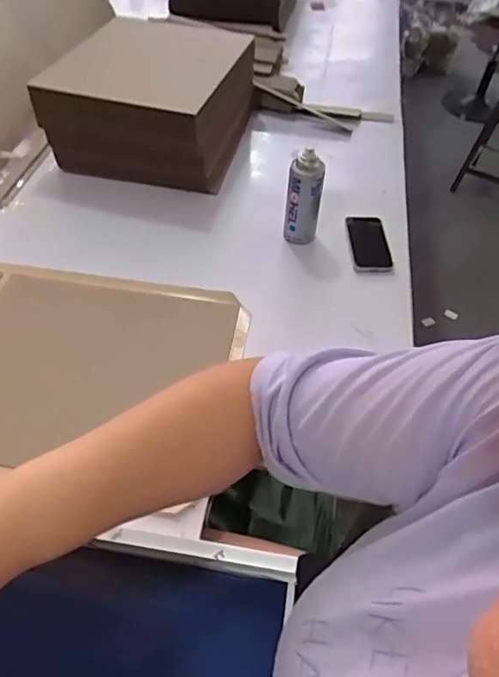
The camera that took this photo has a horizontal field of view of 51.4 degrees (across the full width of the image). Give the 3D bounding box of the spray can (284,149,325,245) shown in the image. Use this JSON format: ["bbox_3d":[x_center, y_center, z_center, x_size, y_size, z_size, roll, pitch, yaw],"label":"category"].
[{"bbox_3d":[0.101,-0.264,0.951,0.061,0.180,0.066,2,50,-2],"label":"spray can"}]

